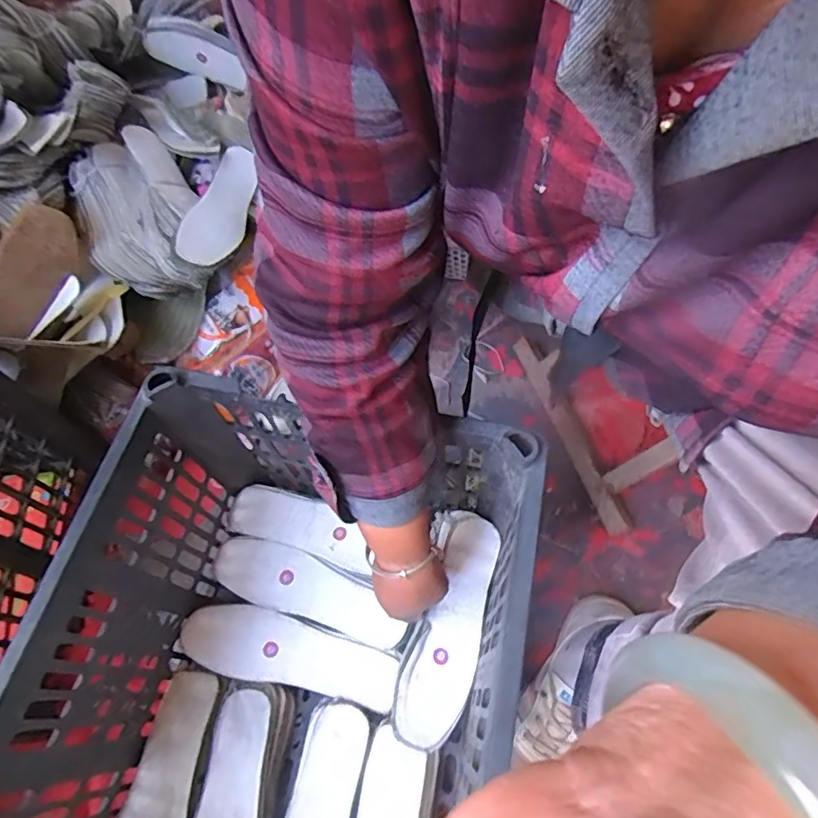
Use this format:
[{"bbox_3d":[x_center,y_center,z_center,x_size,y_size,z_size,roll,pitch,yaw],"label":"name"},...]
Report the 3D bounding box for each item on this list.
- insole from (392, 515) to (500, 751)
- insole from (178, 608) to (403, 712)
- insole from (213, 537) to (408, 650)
[{"bbox_3d":[0.043,0.217,0.549,0.067,0.020,0.213,17,72,12],"label":"insole"},{"bbox_3d":[-0.125,0.257,0.578,0.224,0.014,0.067,13,63,4],"label":"insole"},{"bbox_3d":[-0.110,0.200,0.608,0.218,0.022,0.063,17,65,12],"label":"insole"}]

